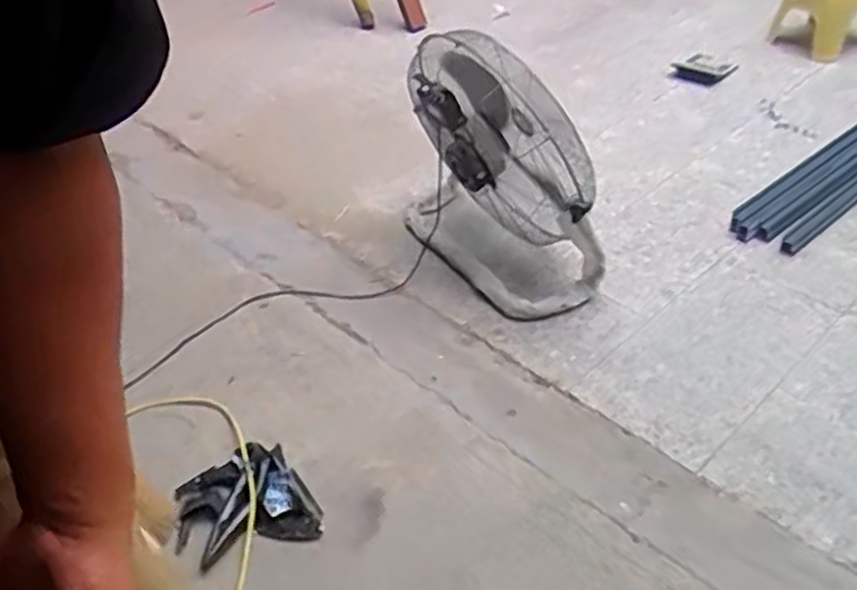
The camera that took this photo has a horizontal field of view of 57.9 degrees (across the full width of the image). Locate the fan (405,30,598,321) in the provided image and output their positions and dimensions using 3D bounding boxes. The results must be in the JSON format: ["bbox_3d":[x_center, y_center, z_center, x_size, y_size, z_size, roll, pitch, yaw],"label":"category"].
[{"bbox_3d":[0.150,-0.283,1.756,0.287,0.530,0.466,-14,41,-12],"label":"fan"}]

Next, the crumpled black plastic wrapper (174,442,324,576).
[{"bbox_3d":[-0.318,0.353,1.322,0.226,0.034,0.218,-17,42,-16],"label":"crumpled black plastic wrapper"}]

